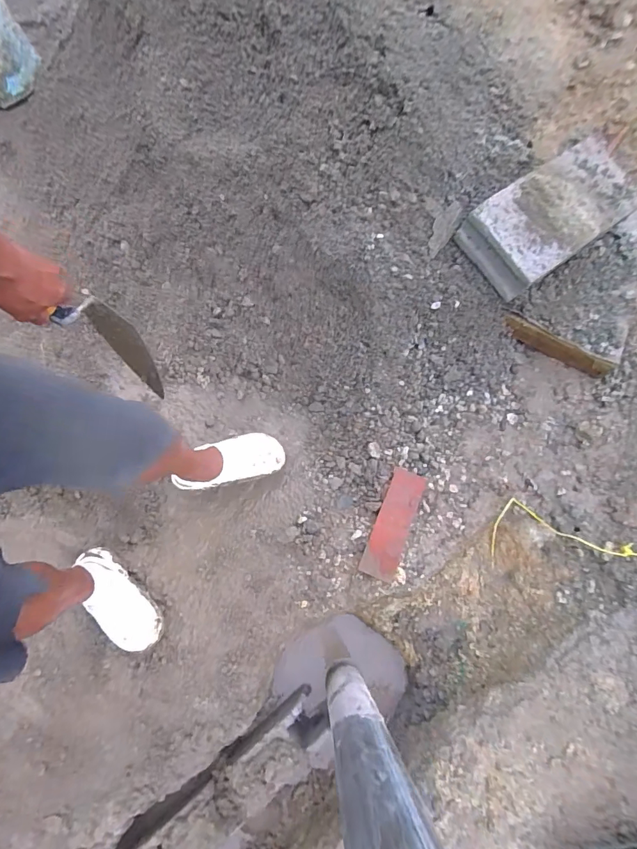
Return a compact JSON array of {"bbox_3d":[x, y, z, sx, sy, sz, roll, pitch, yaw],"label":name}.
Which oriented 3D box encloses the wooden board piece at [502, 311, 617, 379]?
[{"bbox_3d":[0.581,-0.192,1.074,0.293,0.076,0.022,27,76,-3],"label":"wooden board piece"}]

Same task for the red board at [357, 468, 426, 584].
[{"bbox_3d":[0.171,0.224,0.987,0.076,0.021,0.248,21,76,8],"label":"red board"}]

